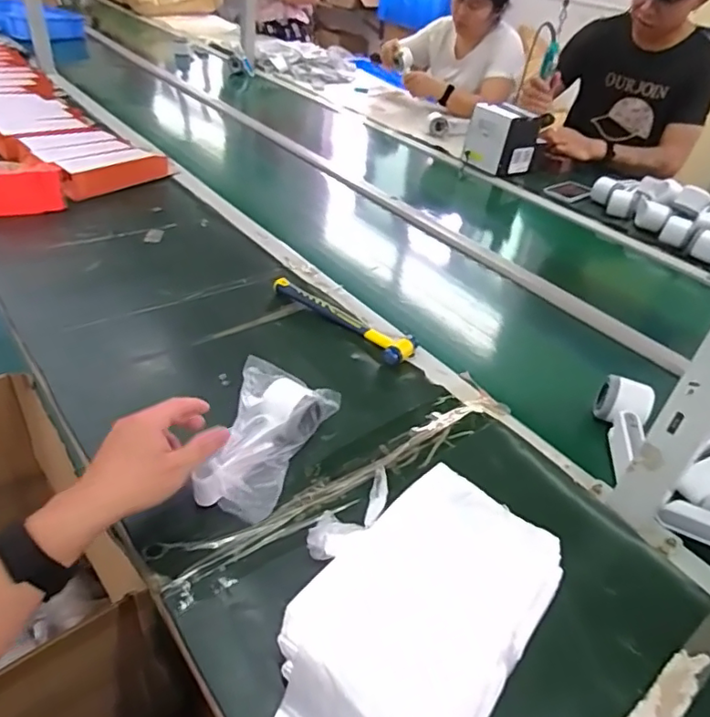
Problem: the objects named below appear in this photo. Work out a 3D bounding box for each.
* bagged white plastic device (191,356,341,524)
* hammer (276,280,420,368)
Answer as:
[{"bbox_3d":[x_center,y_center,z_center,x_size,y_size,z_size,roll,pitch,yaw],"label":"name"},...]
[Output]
[{"bbox_3d":[-0.086,0.085,0.582,0.104,0.057,0.168,12,38,5],"label":"bagged white plastic device"},{"bbox_3d":[-0.018,-0.061,0.799,0.237,0.023,0.054,32,44,28],"label":"hammer"}]

